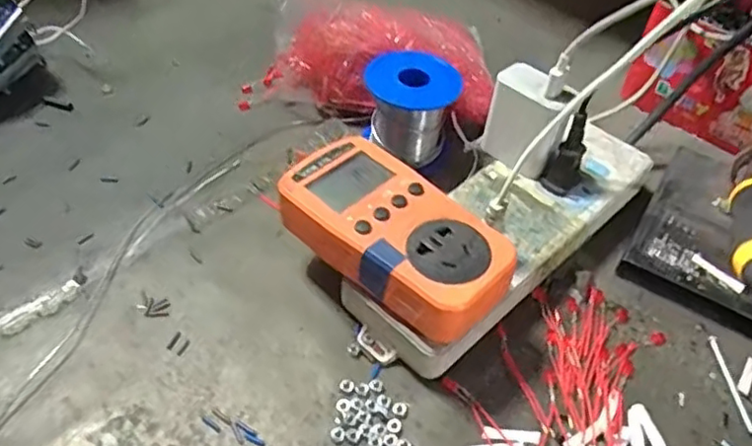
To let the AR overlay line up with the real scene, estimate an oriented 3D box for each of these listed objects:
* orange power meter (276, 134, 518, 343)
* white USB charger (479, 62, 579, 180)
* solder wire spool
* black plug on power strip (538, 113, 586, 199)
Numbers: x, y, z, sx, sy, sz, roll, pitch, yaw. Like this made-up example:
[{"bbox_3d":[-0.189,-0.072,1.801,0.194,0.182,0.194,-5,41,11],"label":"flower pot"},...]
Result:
[{"bbox_3d":[0.010,0.005,0.333,0.126,0.030,0.068,36,56,24],"label":"orange power meter"},{"bbox_3d":[0.094,-0.063,0.395,0.029,0.058,0.046,-31,56,-28],"label":"white USB charger"},{"bbox_3d":[0.025,-0.080,0.446,0.060,0.066,0.060,2,48,-2],"label":"solder wire spool"},{"bbox_3d":[0.118,-0.042,0.383,0.022,0.049,0.019,21,50,15],"label":"black plug on power strip"}]

